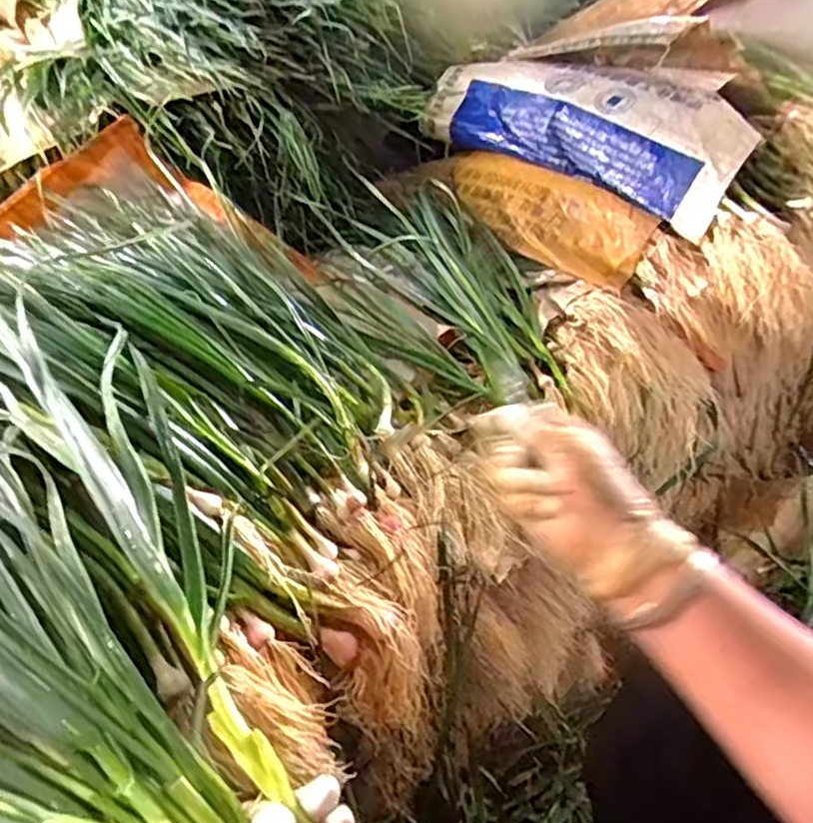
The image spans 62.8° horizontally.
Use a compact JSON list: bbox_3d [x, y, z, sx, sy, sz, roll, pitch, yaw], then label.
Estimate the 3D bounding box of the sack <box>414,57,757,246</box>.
[{"bbox_3d":[0.254,-0.427,0.980,0.511,0.124,0.174,35,50,30],"label":"sack"}]

